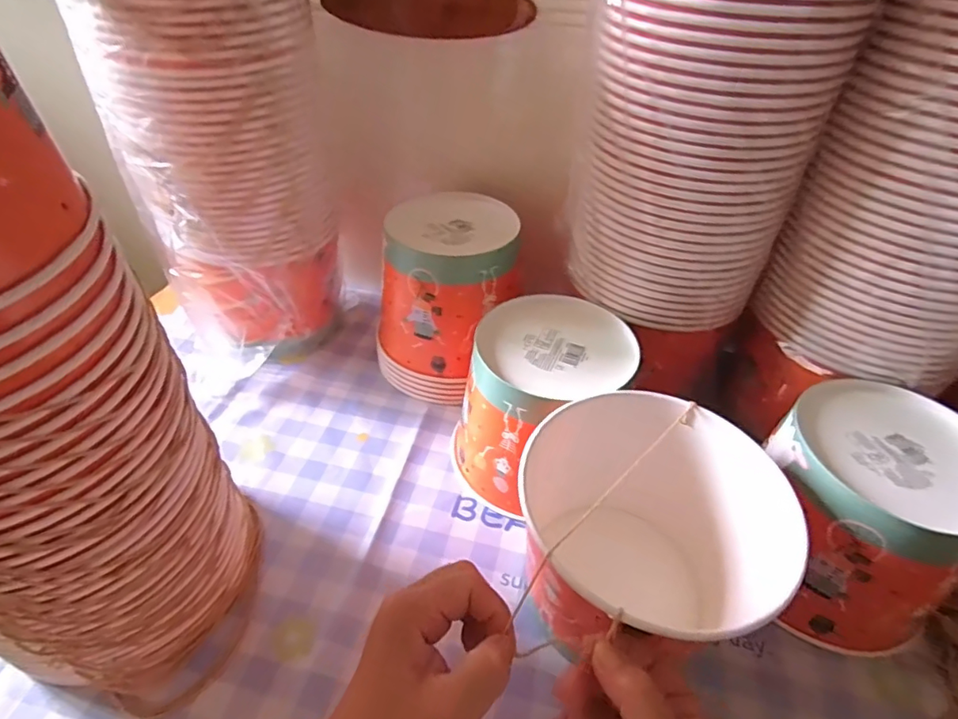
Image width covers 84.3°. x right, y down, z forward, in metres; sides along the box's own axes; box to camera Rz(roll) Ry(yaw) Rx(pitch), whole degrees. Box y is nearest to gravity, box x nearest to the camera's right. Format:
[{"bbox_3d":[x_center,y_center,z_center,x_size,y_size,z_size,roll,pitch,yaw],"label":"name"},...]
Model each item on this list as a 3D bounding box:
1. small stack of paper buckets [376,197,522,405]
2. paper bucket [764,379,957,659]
[{"bbox_3d":[-0.035,-0.062,0.547,0.143,0.164,0.143,5,42,3],"label":"small stack of paper buckets"},{"bbox_3d":[0.271,0.114,0.389,0.129,0.137,0.129,1,42,-1],"label":"paper bucket"}]

